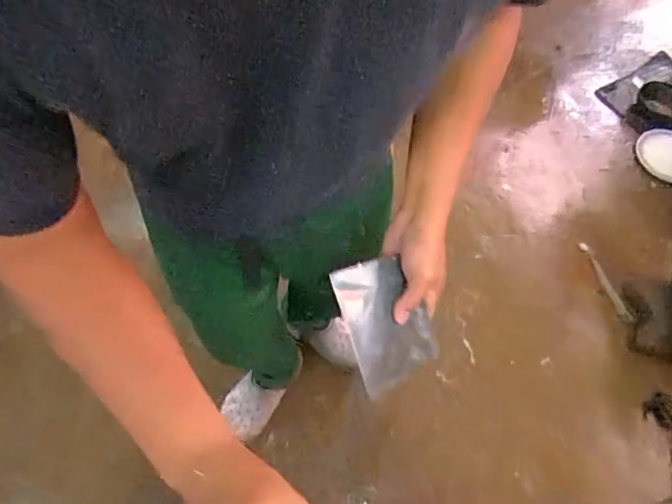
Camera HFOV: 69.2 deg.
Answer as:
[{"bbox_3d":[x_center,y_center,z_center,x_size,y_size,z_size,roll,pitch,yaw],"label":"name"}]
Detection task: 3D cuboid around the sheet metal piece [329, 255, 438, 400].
[{"bbox_3d":[0.057,0.079,0.550,0.096,0.012,0.141,-19,95,-23],"label":"sheet metal piece"}]

